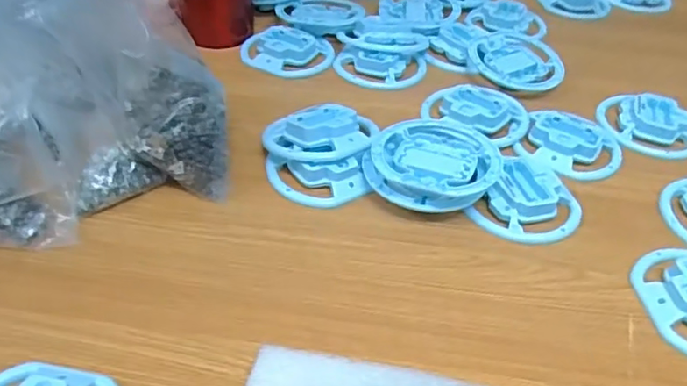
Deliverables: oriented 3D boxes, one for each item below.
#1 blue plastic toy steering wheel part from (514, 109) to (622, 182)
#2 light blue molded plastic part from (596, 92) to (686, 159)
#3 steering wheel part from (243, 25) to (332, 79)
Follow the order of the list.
[{"bbox_3d":[0.214,-0.044,0.545,0.089,0.021,0.084,23,45,18],"label":"blue plastic toy steering wheel part"},{"bbox_3d":[0.309,-0.068,0.584,0.093,0.021,0.086,3,43,-3],"label":"light blue molded plastic part"},{"bbox_3d":[-0.063,-0.160,0.650,0.096,0.017,0.077,22,45,18],"label":"steering wheel part"}]

